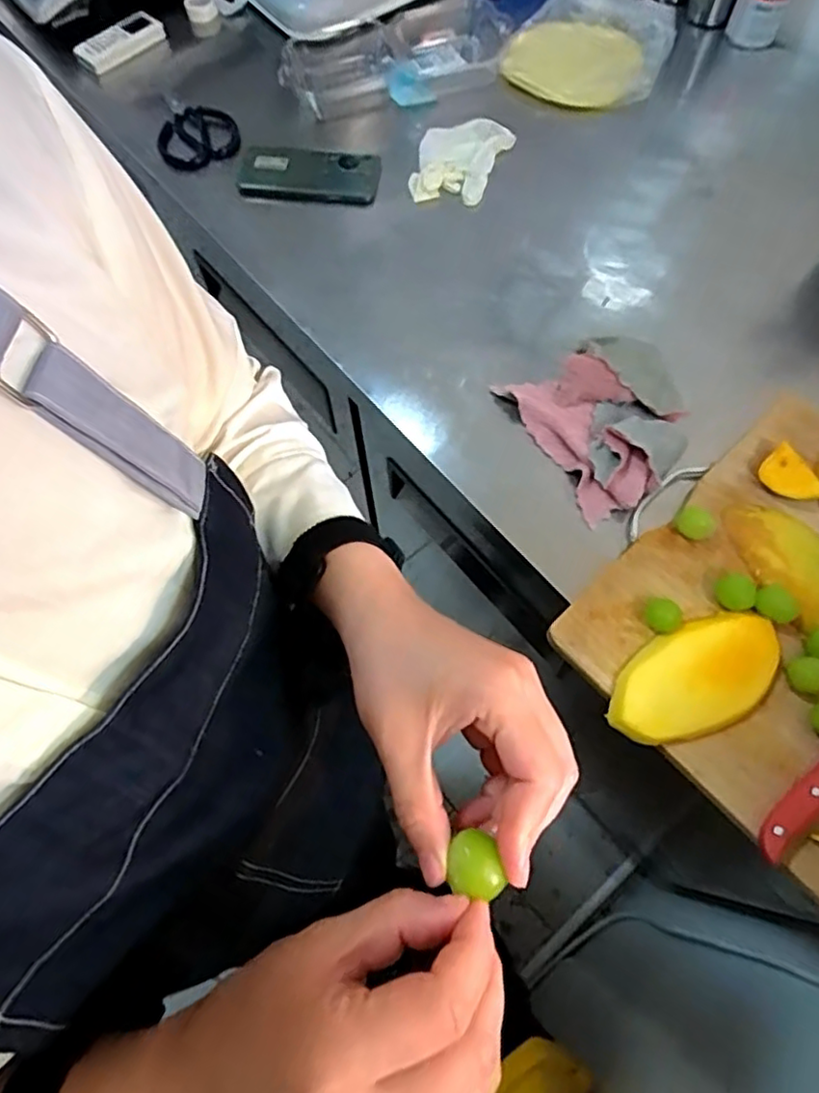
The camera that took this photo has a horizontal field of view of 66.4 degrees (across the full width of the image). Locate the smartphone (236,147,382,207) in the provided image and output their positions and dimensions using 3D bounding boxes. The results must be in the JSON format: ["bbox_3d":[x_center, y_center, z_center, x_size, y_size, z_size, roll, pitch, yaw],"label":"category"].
[{"bbox_3d":[-0.125,-0.458,0.773,0.173,0.015,0.079,8,76,7],"label":"smartphone"}]

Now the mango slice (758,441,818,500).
[{"bbox_3d":[0.342,-0.060,0.563,0.030,0.025,0.056,-30,70,-12],"label":"mango slice"}]

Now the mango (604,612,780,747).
[{"bbox_3d":[0.229,0.105,0.503,0.148,0.029,0.078,-19,68,-8],"label":"mango"}]

